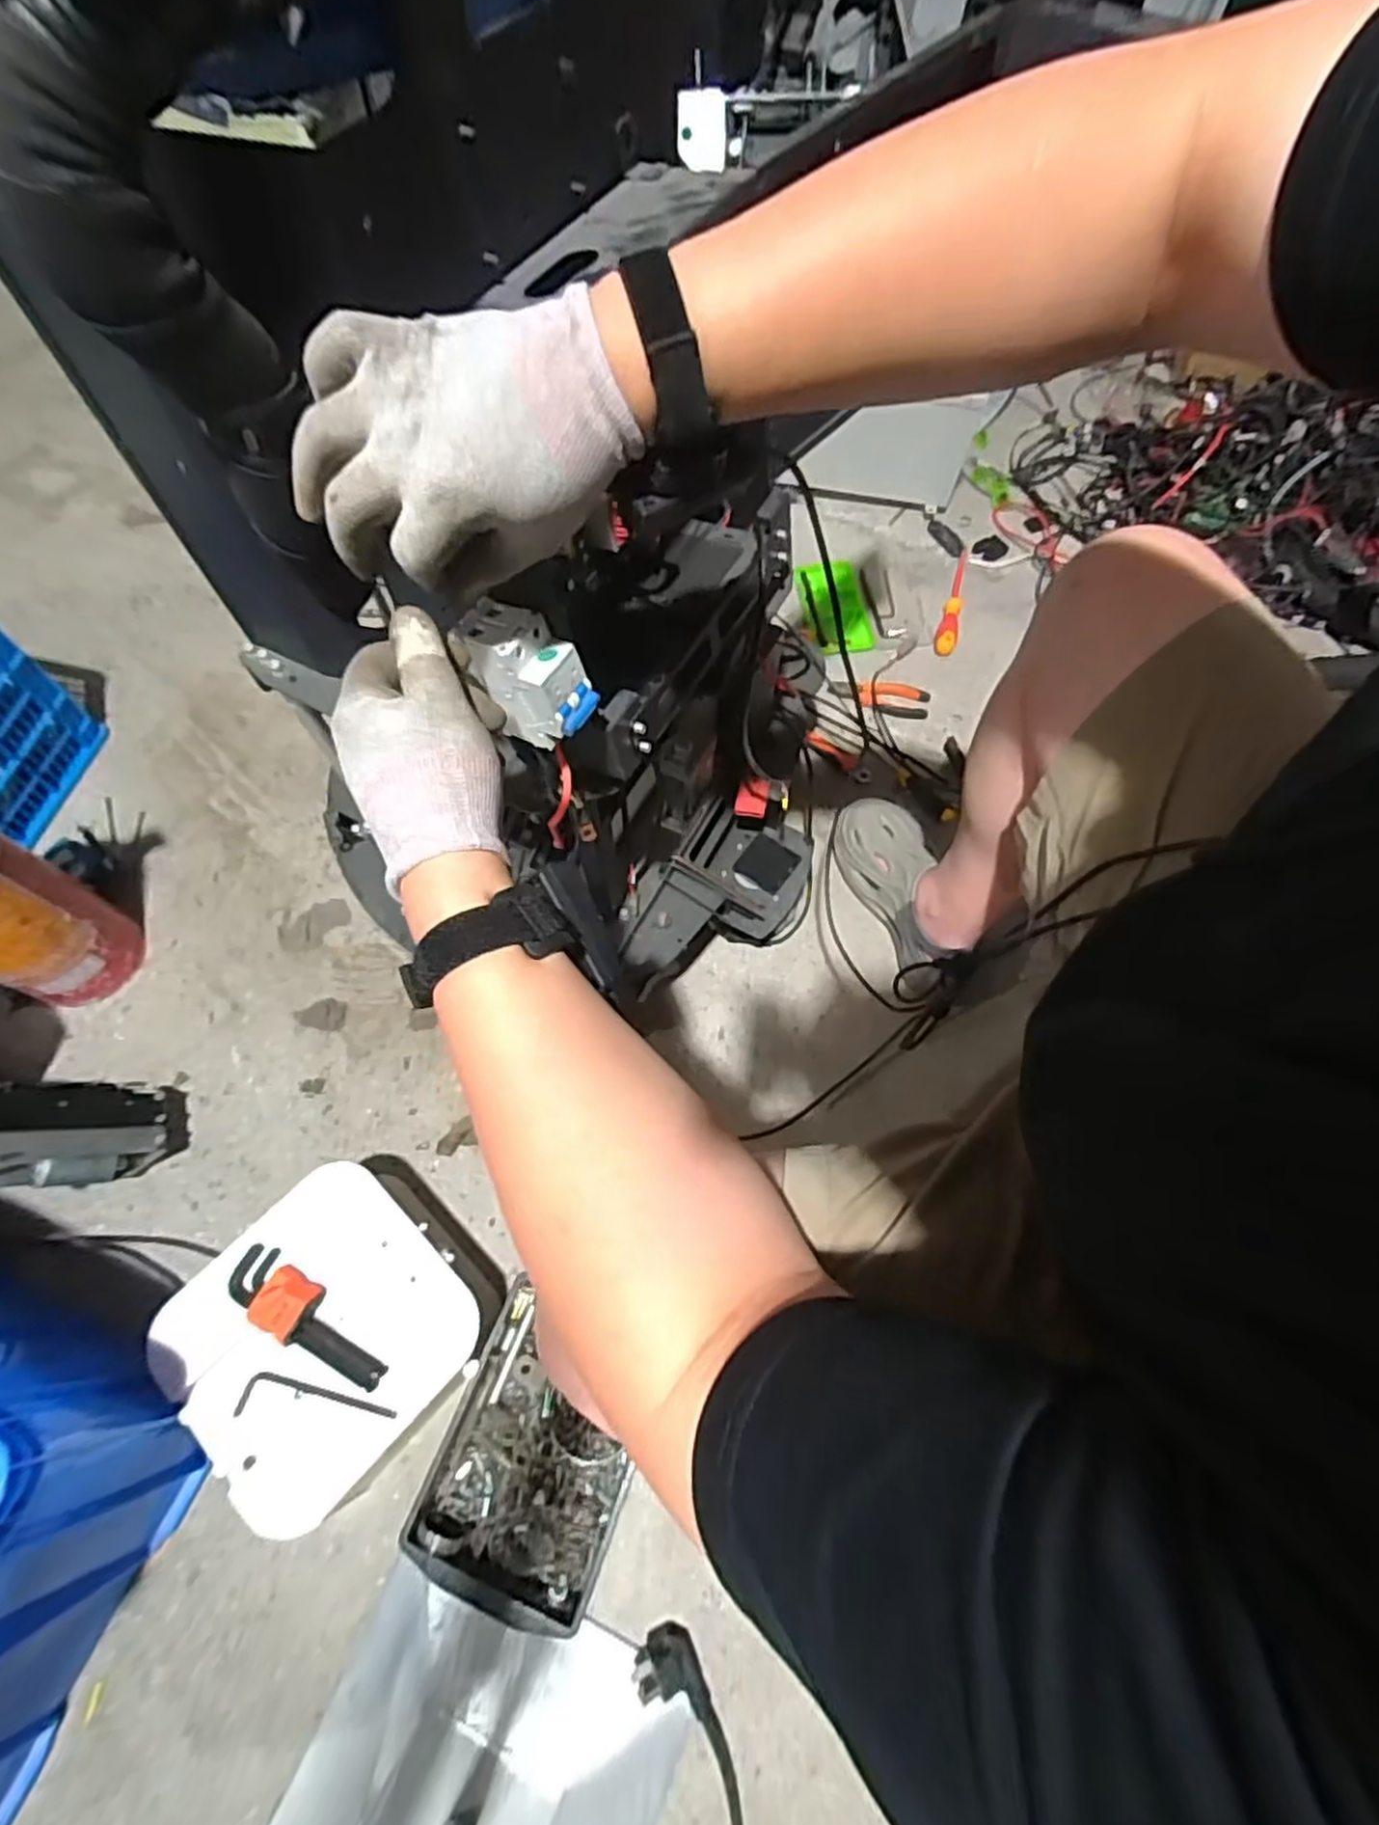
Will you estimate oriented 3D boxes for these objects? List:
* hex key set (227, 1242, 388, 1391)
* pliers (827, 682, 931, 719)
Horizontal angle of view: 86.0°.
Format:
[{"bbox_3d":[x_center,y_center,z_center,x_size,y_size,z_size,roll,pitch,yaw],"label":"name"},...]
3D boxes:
[{"bbox_3d":[-0.352,0.371,0.678,0.176,0.026,0.052,27,67,11],"label":"hex key set"},{"bbox_3d":[0.291,-0.334,1.136,0.152,0.015,0.062,9,65,3],"label":"pliers"}]

